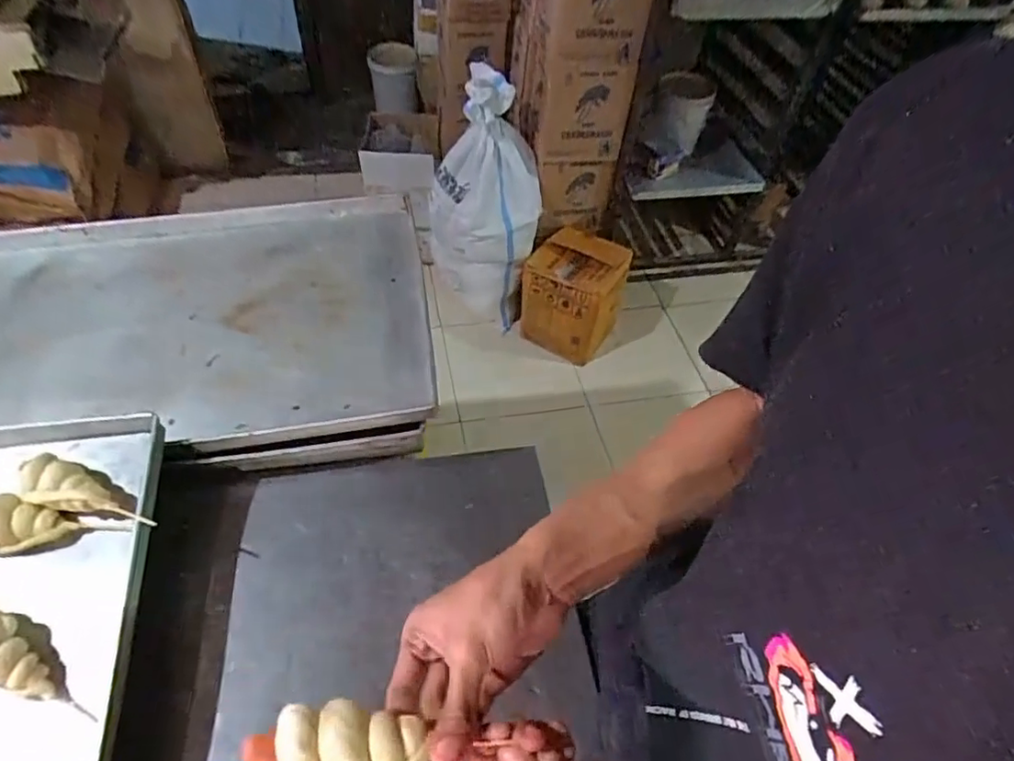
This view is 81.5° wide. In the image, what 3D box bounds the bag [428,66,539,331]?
[{"bbox_3d":[-0.060,-0.559,1.801,0.323,0.631,0.392,7,51,2],"label":"bag"}]

